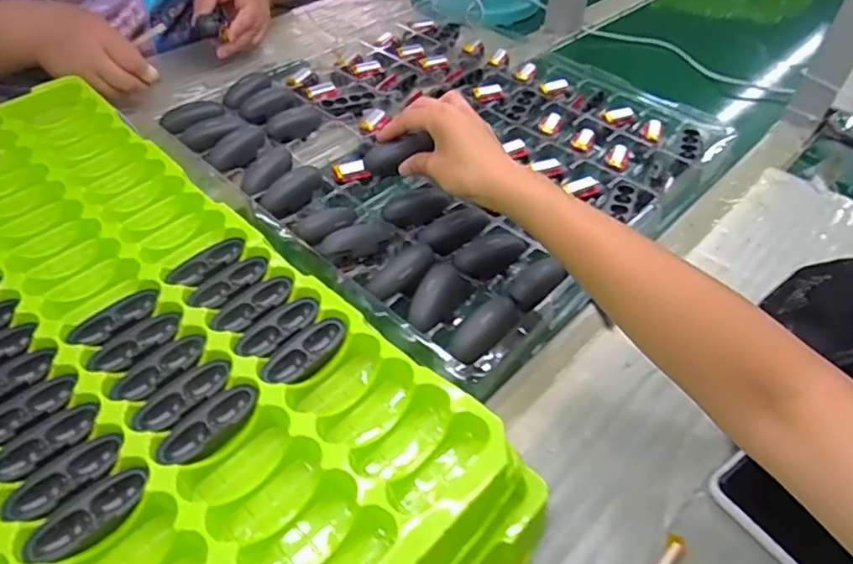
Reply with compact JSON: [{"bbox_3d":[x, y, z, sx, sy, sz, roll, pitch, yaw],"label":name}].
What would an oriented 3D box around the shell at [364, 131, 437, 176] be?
[{"bbox_3d":[-0.024,-0.109,0.492,0.061,0.027,0.015,-22,45,25],"label":"shell"}]

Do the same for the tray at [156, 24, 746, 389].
[{"bbox_3d":[0.021,-0.161,0.605,0.438,0.056,0.466,-35,57,-30],"label":"tray"}]

